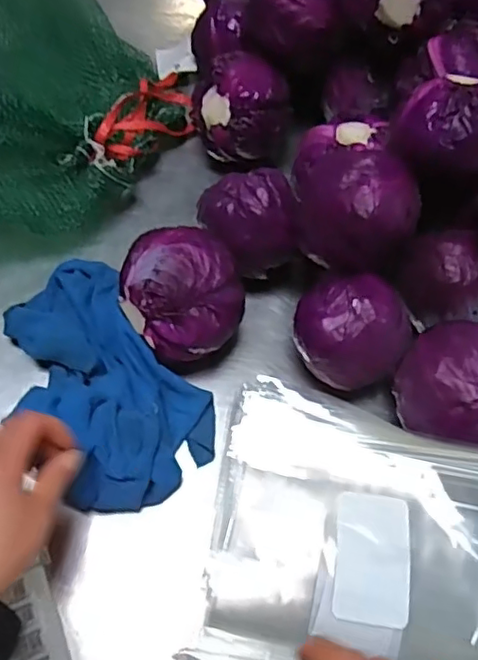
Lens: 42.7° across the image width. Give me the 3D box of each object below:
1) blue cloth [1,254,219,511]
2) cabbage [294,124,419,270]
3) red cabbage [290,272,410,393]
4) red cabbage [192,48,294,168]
[{"bbox_3d":[-0.122,0.044,0.570,0.142,0.071,0.238,-29,69,-17],"label":"blue cloth"},{"bbox_3d":[0.100,-0.113,0.538,0.109,0.088,0.091,13,64,3],"label":"cabbage"},{"bbox_3d":[0.102,0.005,0.568,0.103,0.092,0.082,24,65,8],"label":"red cabbage"},{"bbox_3d":[0.002,-0.239,0.680,0.095,0.095,0.087,2,64,-3],"label":"red cabbage"}]

